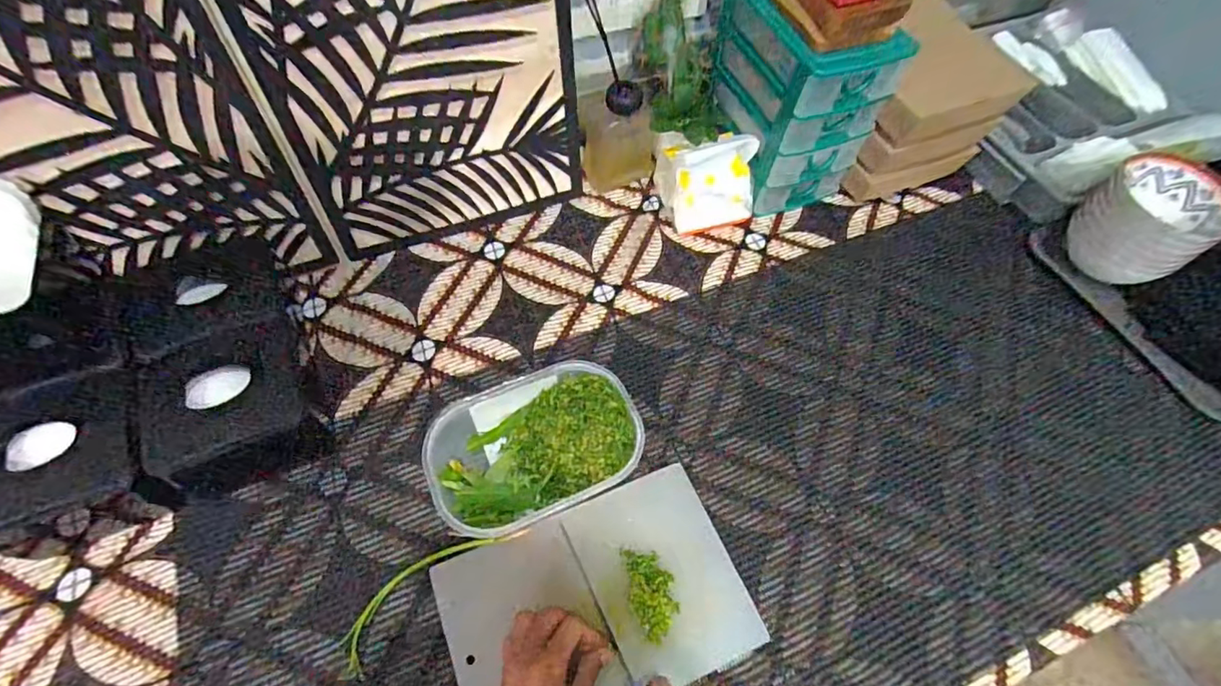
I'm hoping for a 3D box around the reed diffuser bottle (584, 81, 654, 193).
[{"bbox_3d":[0.012,-0.264,0.702,0.090,0.139,0.064,3,58,0],"label":"reed diffuser bottle"}]

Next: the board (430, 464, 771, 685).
[{"bbox_3d":[-0.011,0.220,0.467,0.240,0.012,0.159,-19,61,-14],"label":"board"}]

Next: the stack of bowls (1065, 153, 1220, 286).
[{"bbox_3d":[0.628,-0.136,0.662,0.109,0.126,0.117,-32,65,-20],"label":"stack of bowls"}]

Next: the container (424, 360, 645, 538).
[{"bbox_3d":[-0.071,0.097,0.525,0.186,0.057,0.129,-20,62,-14],"label":"container"}]

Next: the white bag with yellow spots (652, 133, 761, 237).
[{"bbox_3d":[0.117,-0.222,0.708,0.104,0.094,0.124,-11,60,-9],"label":"white bag with yellow spots"}]

